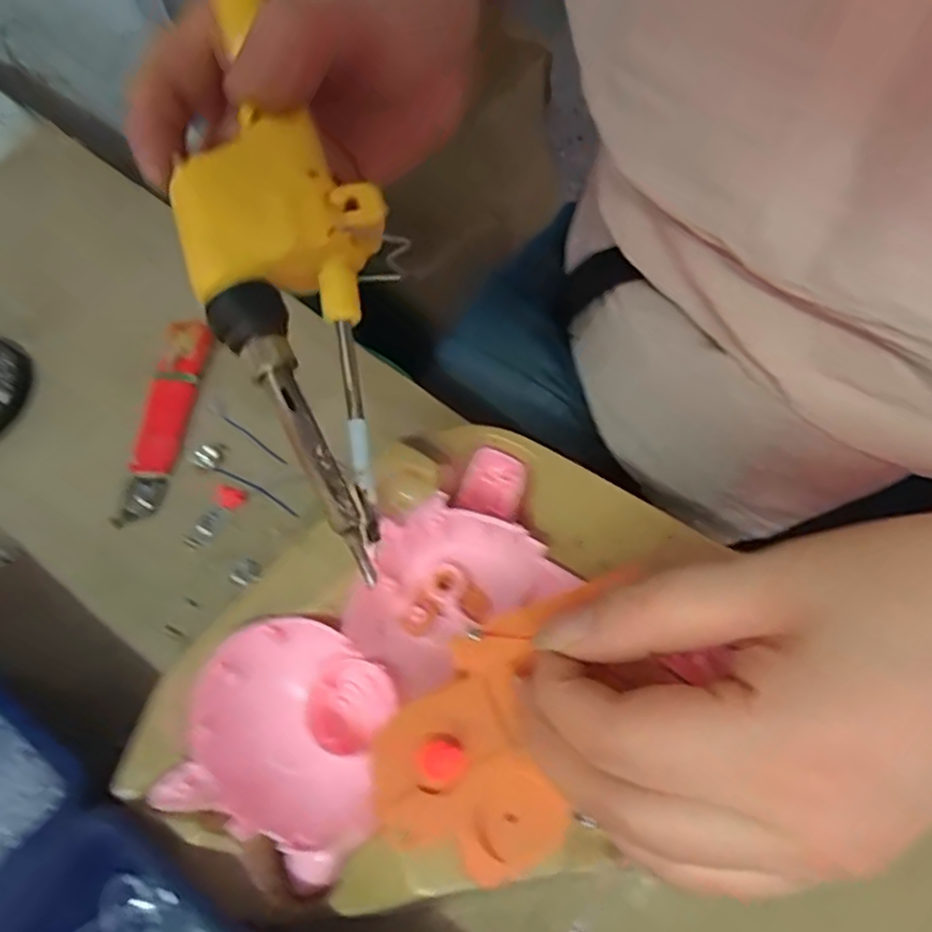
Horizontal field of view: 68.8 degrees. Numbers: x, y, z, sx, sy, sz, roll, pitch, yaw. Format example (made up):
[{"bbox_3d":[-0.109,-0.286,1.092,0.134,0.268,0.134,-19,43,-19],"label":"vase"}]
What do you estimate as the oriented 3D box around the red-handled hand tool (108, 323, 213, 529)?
[{"bbox_3d":[-0.141,-0.023,0.319,0.022,0.007,0.104,5,64,6],"label":"red-handled hand tool"}]

